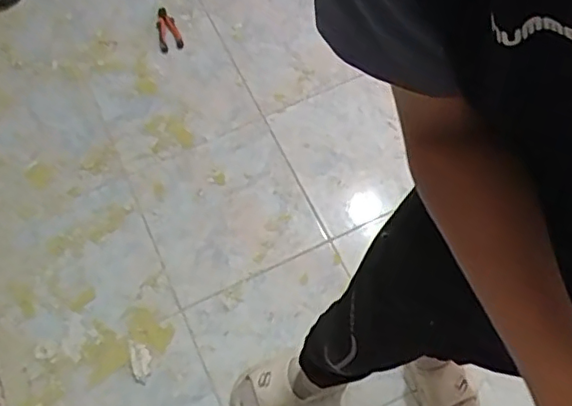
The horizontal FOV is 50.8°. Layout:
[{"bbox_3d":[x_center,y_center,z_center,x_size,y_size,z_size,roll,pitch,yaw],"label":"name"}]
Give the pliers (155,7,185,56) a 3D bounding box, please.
[{"bbox_3d":[-0.352,-0.512,1.761,0.068,0.013,0.167,-20,68,-7],"label":"pliers"}]

